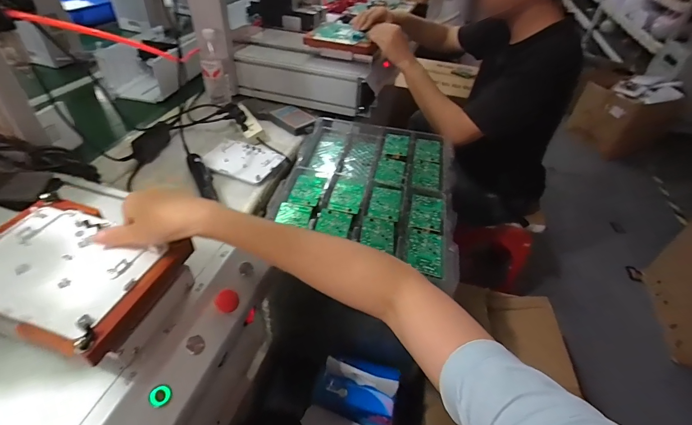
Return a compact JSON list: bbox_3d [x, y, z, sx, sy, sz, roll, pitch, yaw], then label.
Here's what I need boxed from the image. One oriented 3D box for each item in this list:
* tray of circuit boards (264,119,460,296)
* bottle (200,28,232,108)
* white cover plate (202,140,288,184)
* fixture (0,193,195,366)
[{"bbox_3d":[0.057,-0.066,0.805,0.367,0.039,0.488,10,44,7],"label":"tray of circuit boards"},{"bbox_3d":[-0.384,-0.426,1.030,0.073,0.184,0.066,-10,44,-16],"label":"bottle"},{"bbox_3d":[-0.264,-0.133,0.906,0.190,0.013,0.137,16,43,12],"label":"white cover plate"},{"bbox_3d":[-0.304,0.061,0.392,0.208,0.030,0.153,14,43,10],"label":"fixture"}]

